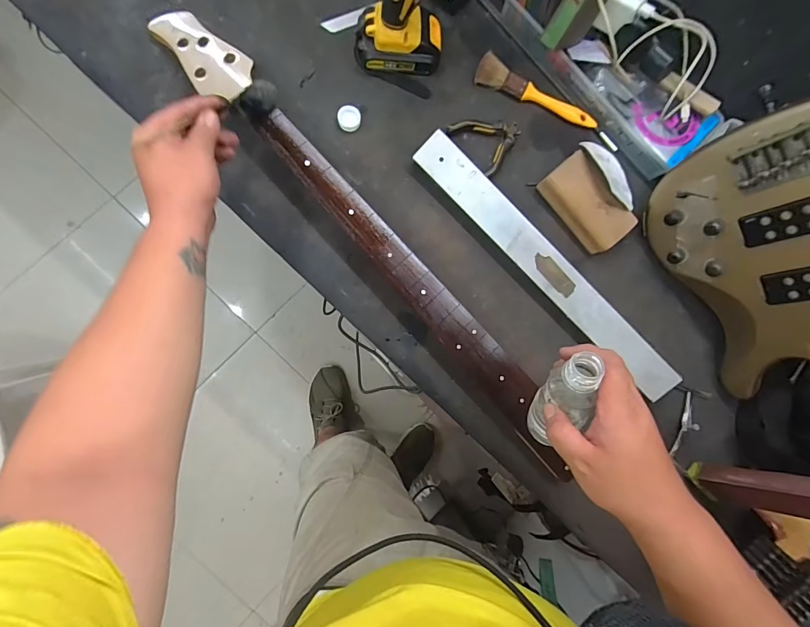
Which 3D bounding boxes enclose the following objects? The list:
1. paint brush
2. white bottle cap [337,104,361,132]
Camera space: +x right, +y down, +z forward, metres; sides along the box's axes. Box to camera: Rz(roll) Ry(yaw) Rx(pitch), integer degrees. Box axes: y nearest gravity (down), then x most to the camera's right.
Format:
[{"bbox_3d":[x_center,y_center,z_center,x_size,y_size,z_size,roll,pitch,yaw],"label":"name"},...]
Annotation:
[{"bbox_3d":[0.195,-0.321,0.567,0.192,0.030,0.036,19,84,-5],"label":"paint brush"},{"bbox_3d":[-0.077,-0.269,0.534,0.030,0.011,0.031,0,86,-6],"label":"white bottle cap"}]

